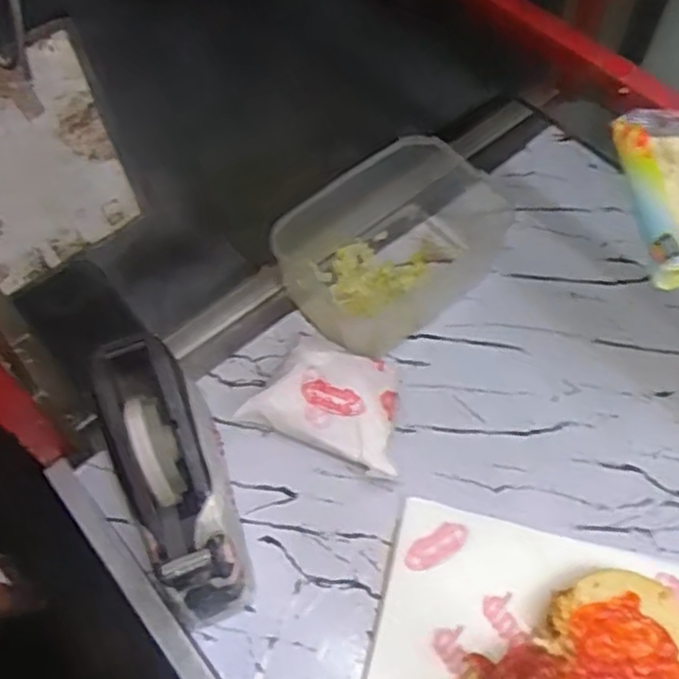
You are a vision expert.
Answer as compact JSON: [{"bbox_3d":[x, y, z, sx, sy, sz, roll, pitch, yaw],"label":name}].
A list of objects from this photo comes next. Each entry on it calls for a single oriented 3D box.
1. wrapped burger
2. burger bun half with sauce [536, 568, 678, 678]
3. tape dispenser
[{"bbox_3d":[-0.004,0.052,0.603,0.134,0.041,0.092,21,63,13],"label":"wrapped burger"},{"bbox_3d":[0.199,0.218,0.504,0.106,0.034,0.098,-1,61,2],"label":"burger bun half with sauce"},{"bbox_3d":[-0.120,0.104,0.542,0.071,0.106,0.199,-21,63,-11],"label":"tape dispenser"}]

